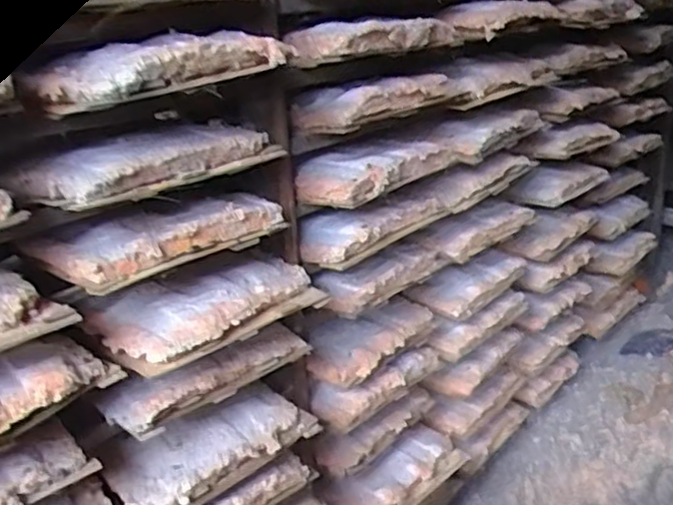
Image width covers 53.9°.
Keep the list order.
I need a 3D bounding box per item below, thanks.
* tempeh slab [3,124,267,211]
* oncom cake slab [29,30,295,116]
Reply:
[{"bbox_3d":[-0.179,-0.093,0.629,0.125,0.034,0.203,14,30,35],"label":"tempeh slab"},{"bbox_3d":[-0.142,-0.162,0.571,0.100,0.041,0.195,18,32,40],"label":"oncom cake slab"}]

